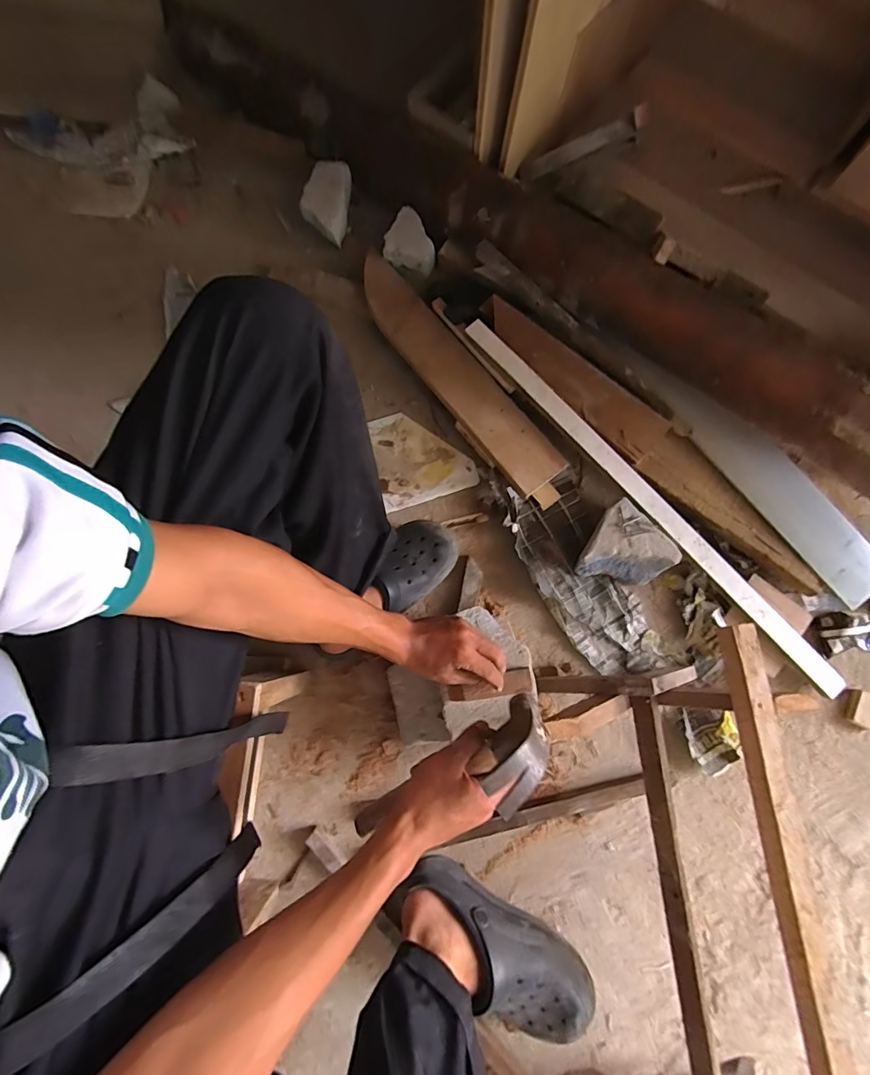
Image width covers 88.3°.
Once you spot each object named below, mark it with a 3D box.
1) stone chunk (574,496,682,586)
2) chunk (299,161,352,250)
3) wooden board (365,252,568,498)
[{"bbox_3d":[0.309,0.027,0.733,0.132,0.063,0.126,41,81,7],"label":"stone chunk"},{"bbox_3d":[-0.214,-0.664,0.886,0.084,0.053,0.158,5,77,1],"label":"chunk"},{"bbox_3d":[0.031,-0.303,0.809,0.109,0.023,0.527,-34,77,-19],"label":"wooden board"}]

